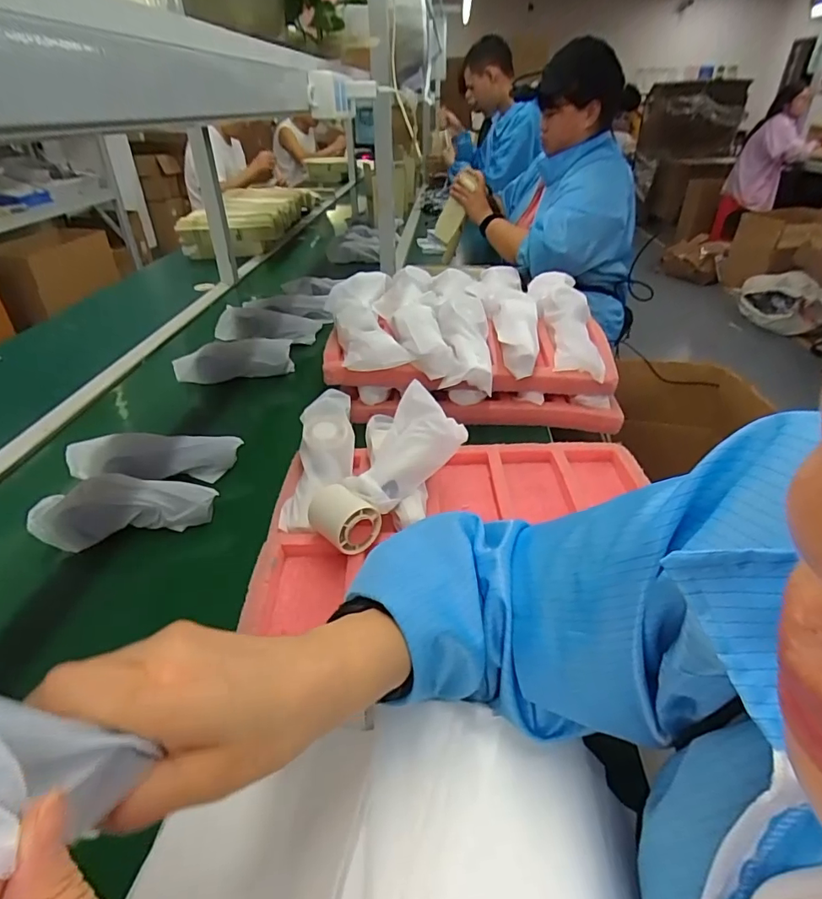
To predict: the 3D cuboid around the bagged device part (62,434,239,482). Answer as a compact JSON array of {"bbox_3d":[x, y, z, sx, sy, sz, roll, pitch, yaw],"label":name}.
[{"bbox_3d":[-0.333,0.014,0.650,0.207,0.069,0.061,-7,35,-8],"label":"bagged device part"}]

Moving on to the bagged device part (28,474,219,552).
[{"bbox_3d":[-0.326,0.065,0.583,0.193,0.054,0.063,-8,35,-9],"label":"bagged device part"}]

